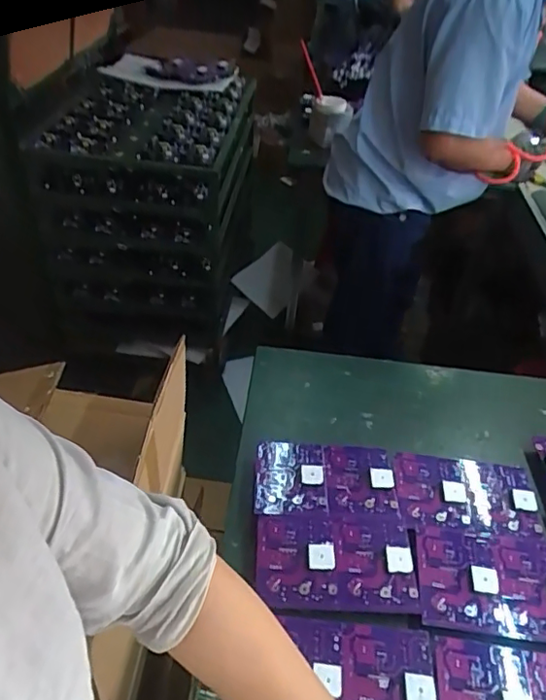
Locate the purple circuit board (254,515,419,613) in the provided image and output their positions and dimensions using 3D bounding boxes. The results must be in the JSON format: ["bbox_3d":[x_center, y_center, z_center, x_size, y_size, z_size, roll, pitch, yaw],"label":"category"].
[{"bbox_3d":[0.078,0.267,0.702,0.197,0.013,0.120,4,42,-1],"label":"purple circuit board"}]

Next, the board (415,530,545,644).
[{"bbox_3d":[0.284,0.293,0.695,0.197,0.010,0.130,7,42,2],"label":"board"}]

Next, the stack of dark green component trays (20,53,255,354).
[{"bbox_3d":[-0.373,-0.464,1.873,0.530,0.692,0.677,11,42,7],"label":"stack of dark green component trays"}]

